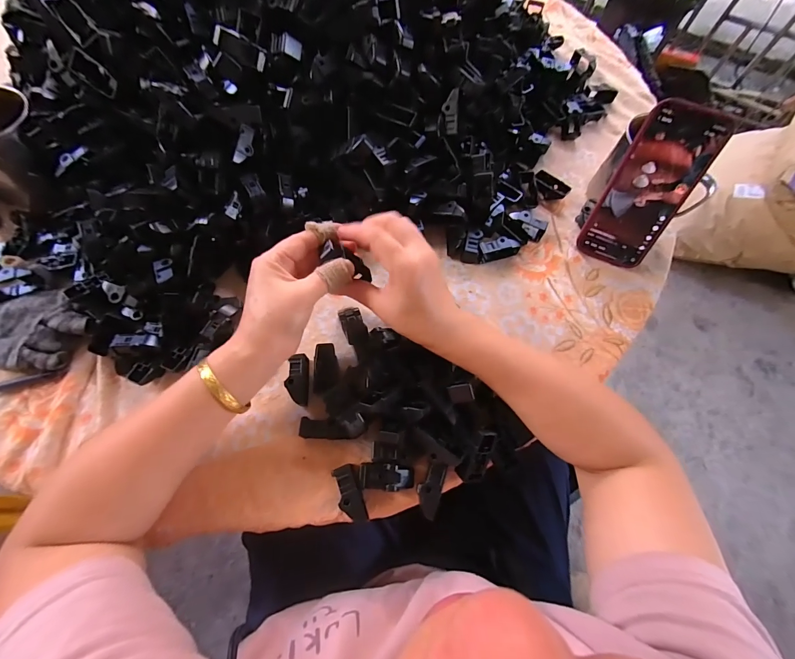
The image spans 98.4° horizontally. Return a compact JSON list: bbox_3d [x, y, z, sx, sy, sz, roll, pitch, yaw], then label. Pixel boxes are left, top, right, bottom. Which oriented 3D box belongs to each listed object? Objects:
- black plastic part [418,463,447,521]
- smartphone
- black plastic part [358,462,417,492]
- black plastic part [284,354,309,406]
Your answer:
[{"bbox_3d":[0.029,0.139,0.298,0.021,0.008,0.047,15,82,5],"label":"black plastic part"},{"bbox_3d":[0.274,-0.152,0.378,0.078,0.164,0.007,25,36,13],"label":"smartphone"},{"bbox_3d":[-0.009,0.133,0.310,0.049,0.018,0.022,3,68,0],"label":"black plastic part"},{"bbox_3d":[-0.098,0.050,0.339,0.018,0.020,0.047,-3,68,-2],"label":"black plastic part"}]

